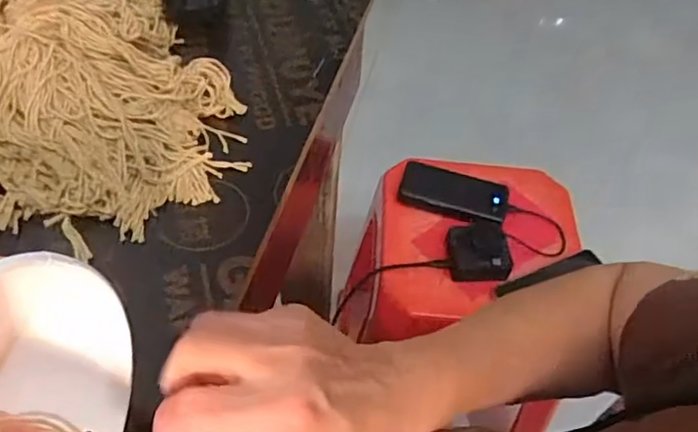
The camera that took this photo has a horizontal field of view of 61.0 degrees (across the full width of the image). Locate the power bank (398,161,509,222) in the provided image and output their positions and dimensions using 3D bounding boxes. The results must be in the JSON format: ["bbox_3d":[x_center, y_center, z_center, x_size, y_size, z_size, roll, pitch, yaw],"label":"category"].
[{"bbox_3d":[0.160,-0.038,0.895,0.160,0.027,0.077,12,51,3],"label":"power bank"}]

